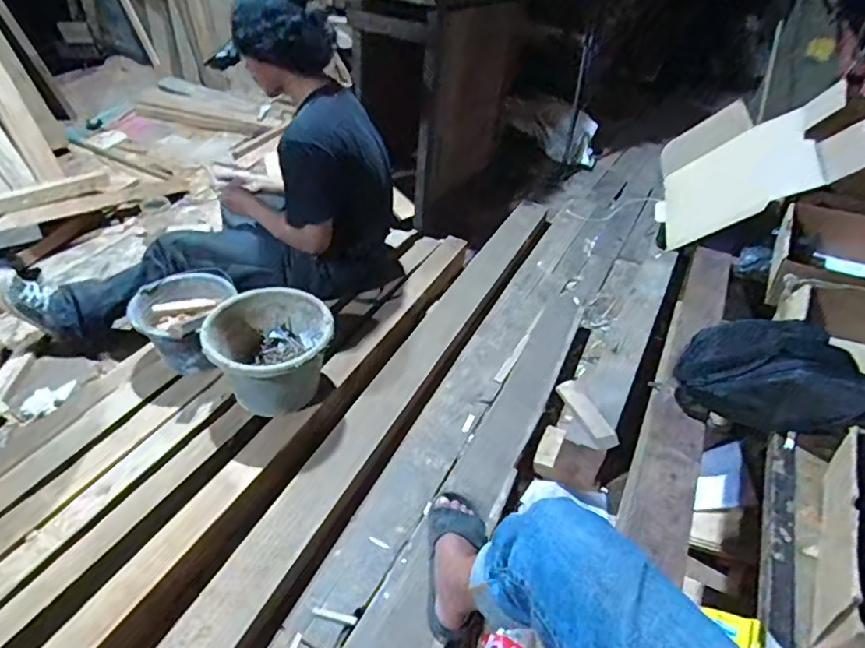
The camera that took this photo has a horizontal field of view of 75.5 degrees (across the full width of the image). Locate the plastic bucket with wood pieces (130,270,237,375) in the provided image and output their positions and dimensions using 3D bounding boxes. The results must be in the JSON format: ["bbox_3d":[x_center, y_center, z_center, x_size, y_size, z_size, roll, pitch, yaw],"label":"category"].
[{"bbox_3d":[-0.611,0.017,1.390,0.213,0.192,0.234,0,41,-1],"label":"plastic bucket with wood pieces"}]

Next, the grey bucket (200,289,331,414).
[{"bbox_3d":[-0.371,0.061,1.295,0.263,0.231,0.260,0,41,0],"label":"grey bucket"}]

